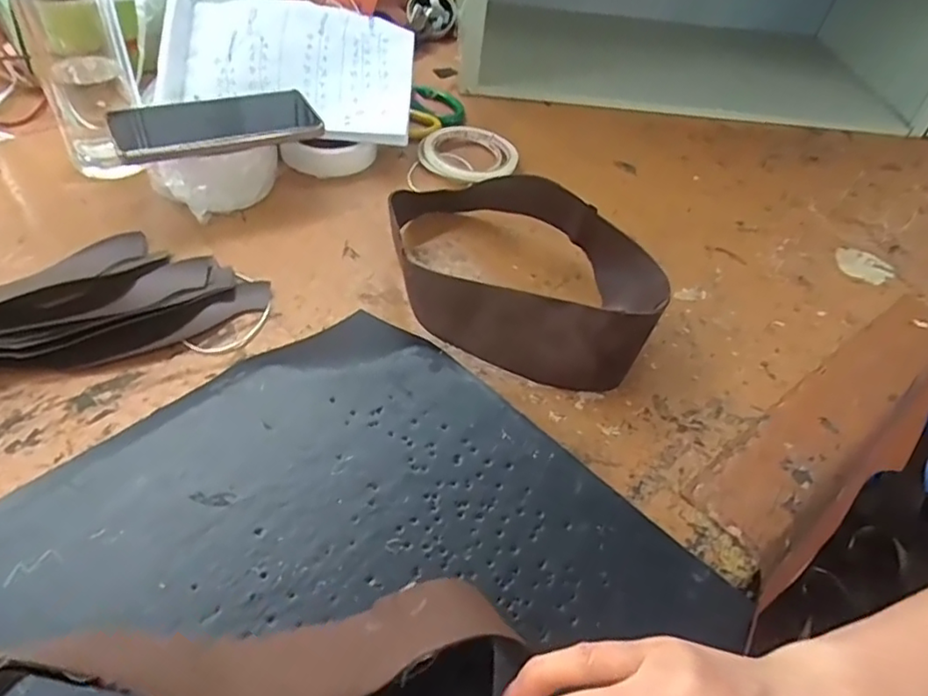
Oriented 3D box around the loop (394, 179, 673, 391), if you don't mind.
[{"bbox_3d":[0.032,-0.067,0.482,0.241,0.057,0.159,24,48,13],"label":"loop"}]

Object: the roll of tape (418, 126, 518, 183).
[{"bbox_3d":[0.006,-0.194,0.628,0.093,0.017,0.100,24,49,13],"label":"roll of tape"}]

